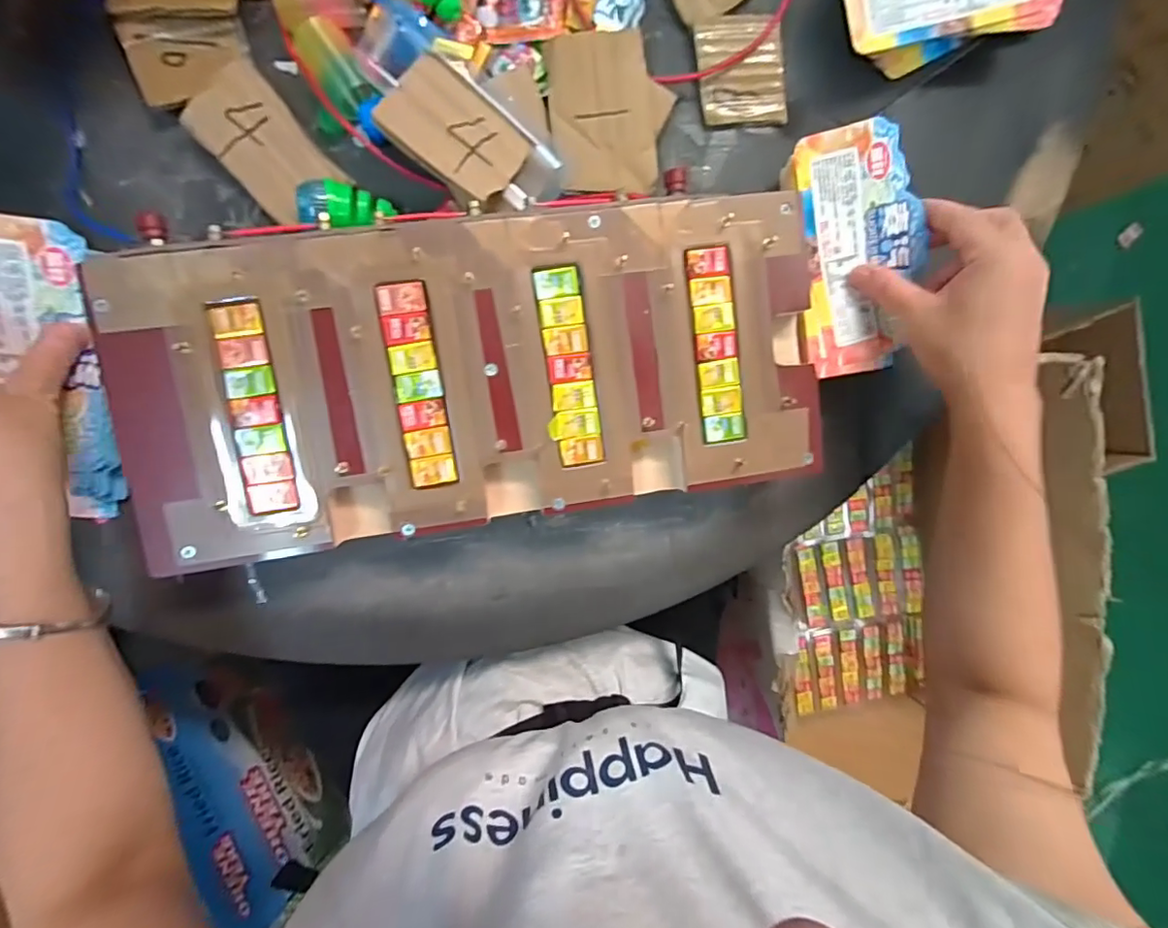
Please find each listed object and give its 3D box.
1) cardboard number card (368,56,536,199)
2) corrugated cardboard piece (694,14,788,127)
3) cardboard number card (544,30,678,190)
[{"bbox_3d":[-0.078,-0.201,0.330,0.079,0.006,0.060,38,74,-13],"label":"cardboard number card"},{"bbox_3d":[0.110,-0.272,0.374,0.060,0.010,0.067,-6,96,-5],"label":"corrugated cardboard piece"},{"bbox_3d":[0.018,-0.227,0.353,0.076,0.011,0.091,-7,96,-5],"label":"cardboard number card"}]

